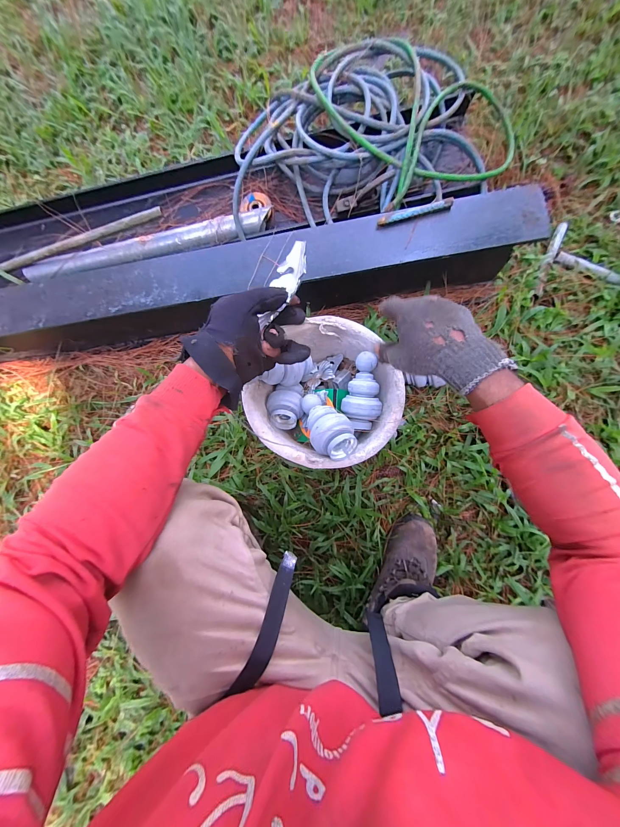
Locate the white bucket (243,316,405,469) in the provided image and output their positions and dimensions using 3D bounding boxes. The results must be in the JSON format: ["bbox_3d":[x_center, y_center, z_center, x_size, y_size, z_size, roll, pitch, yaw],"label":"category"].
[{"bbox_3d":[0.037,-0.030,0.555,0.251,0.190,0.261,37,89,8],"label":"white bucket"}]

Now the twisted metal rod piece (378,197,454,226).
[{"bbox_3d":[0.180,-0.341,0.478,0.126,0.014,0.011,-14,82,1],"label":"twisted metal rod piece"}]

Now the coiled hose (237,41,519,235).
[{"bbox_3d":[0.135,-0.593,0.613,0.609,0.121,0.358,-2,84,5],"label":"coiled hose"}]

